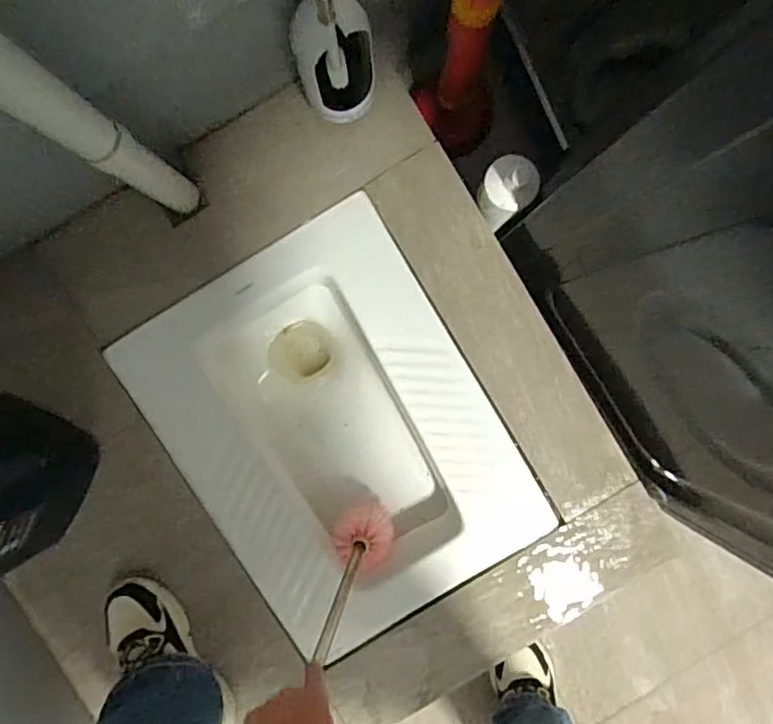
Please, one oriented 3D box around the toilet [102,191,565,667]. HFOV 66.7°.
[{"bbox_3d":[-0.078,0.109,0.991,0.454,0.217,0.576,-32,92,1],"label":"toilet"}]

